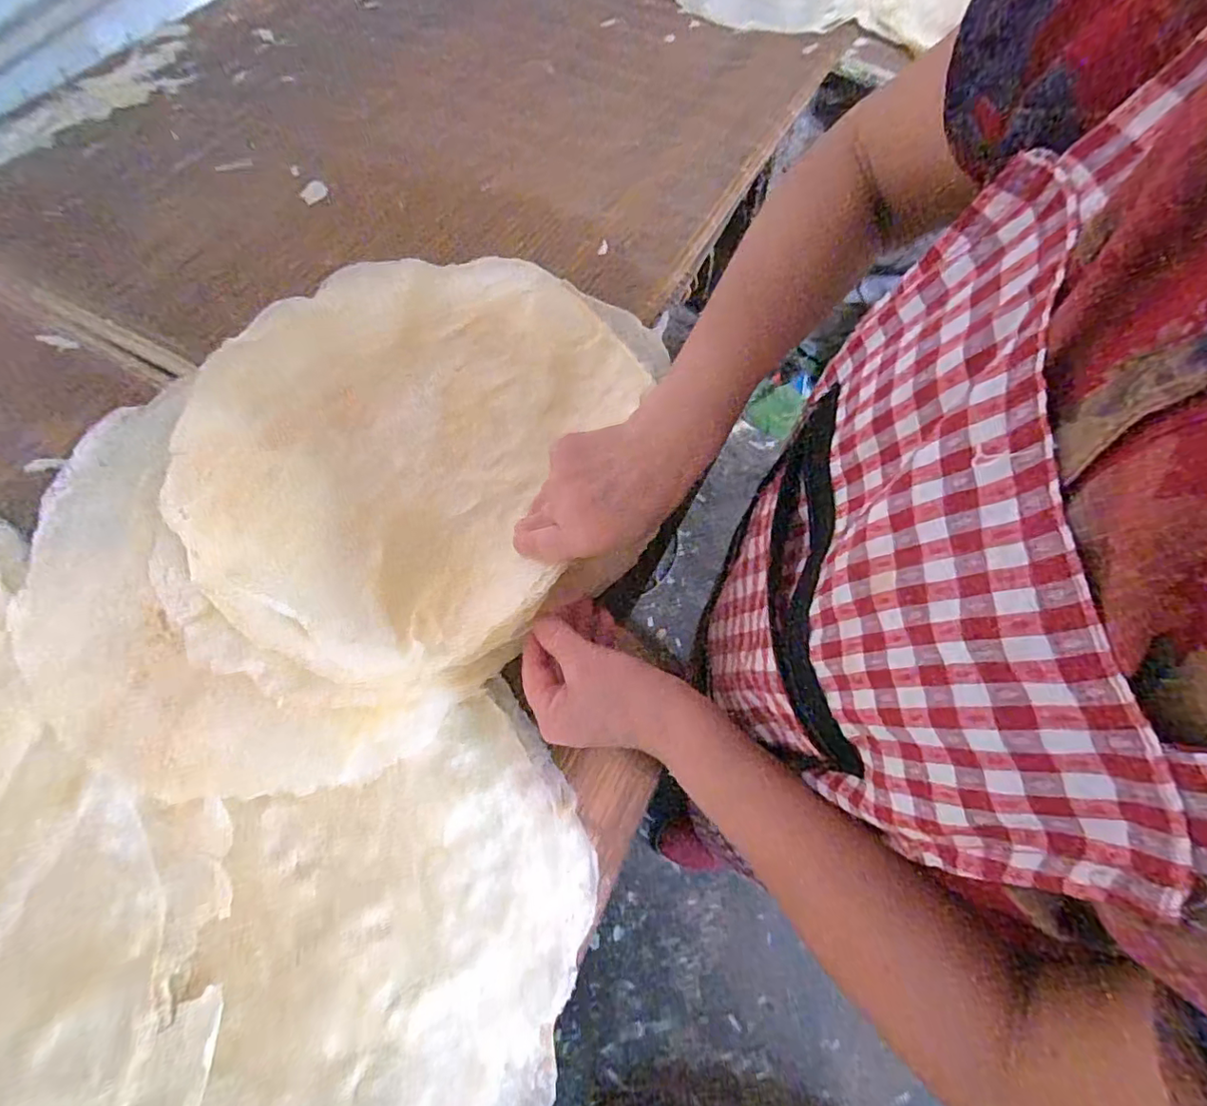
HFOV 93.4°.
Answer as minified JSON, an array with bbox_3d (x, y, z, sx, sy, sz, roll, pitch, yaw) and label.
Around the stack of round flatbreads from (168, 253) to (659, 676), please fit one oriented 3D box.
[{"bbox_3d":[-0.131,-0.098,0.432,0.341,0.054,0.374,5,65,1],"label":"stack of round flatbreads"}]

